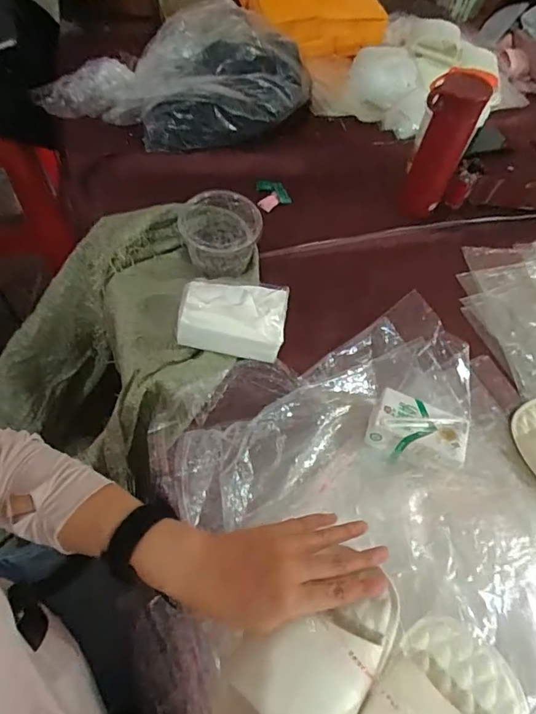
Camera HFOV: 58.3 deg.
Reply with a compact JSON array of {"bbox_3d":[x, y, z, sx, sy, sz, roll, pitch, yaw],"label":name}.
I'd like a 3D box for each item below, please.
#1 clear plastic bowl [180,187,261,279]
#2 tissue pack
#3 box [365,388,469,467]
[{"bbox_3d":[-0.068,-0.178,0.698,0.108,0.076,0.103,3,58,-5],"label":"clear plastic bowl"},{"bbox_3d":[-0.044,-0.055,0.625,0.134,0.057,0.090,8,57,-2],"label":"tissue pack"},{"bbox_3d":[0.180,0.086,0.578,0.117,0.040,0.082,18,58,4],"label":"box"}]

